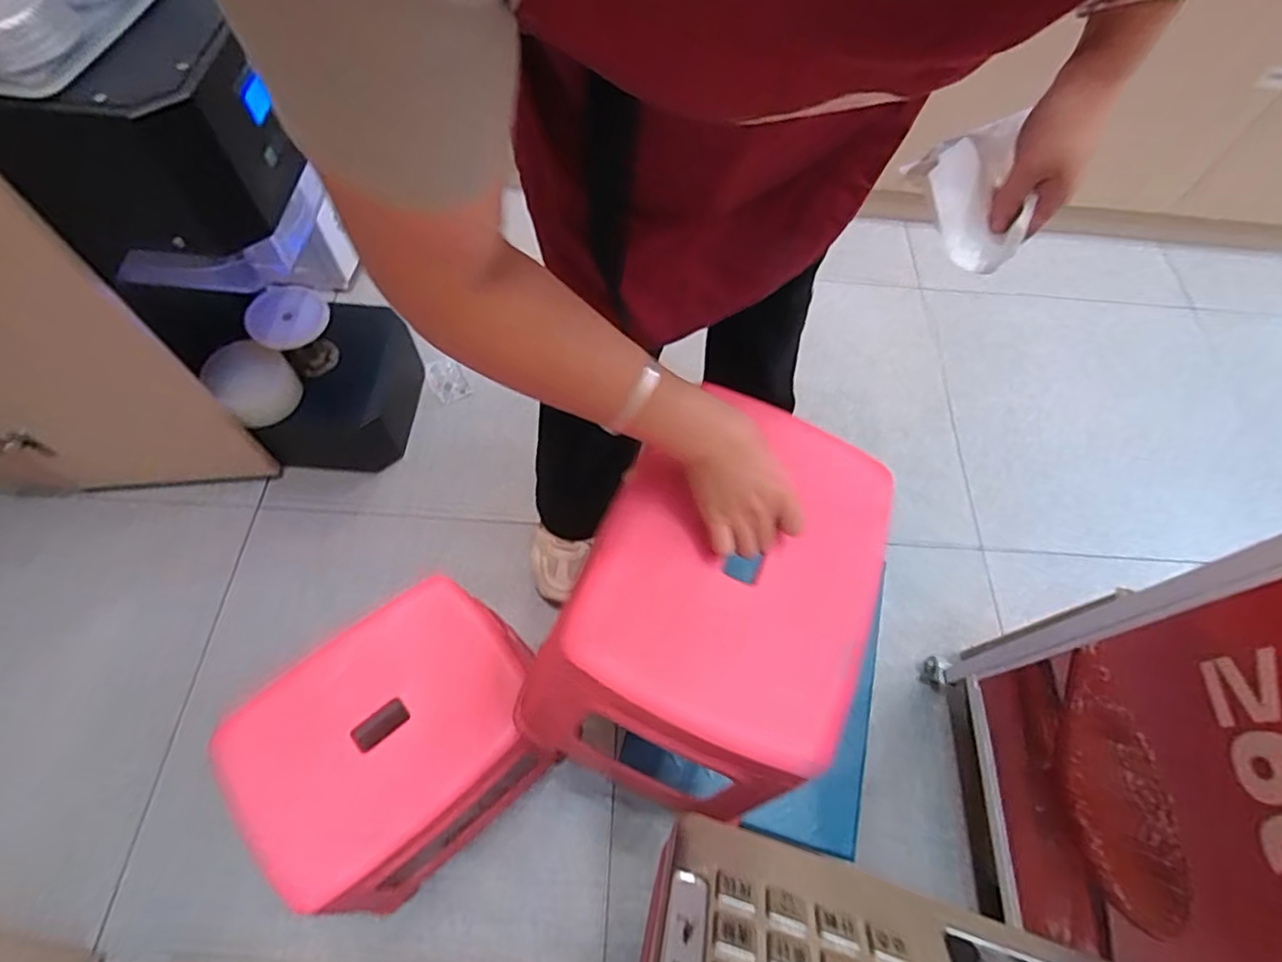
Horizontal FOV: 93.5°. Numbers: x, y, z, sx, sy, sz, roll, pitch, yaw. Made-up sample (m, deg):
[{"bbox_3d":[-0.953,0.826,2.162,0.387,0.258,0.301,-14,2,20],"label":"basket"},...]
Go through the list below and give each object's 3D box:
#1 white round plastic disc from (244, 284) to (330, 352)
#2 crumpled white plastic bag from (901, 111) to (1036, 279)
[{"bbox_3d":[-0.509,-0.237,0.870,0.095,0.014,0.097,2,85,-28],"label":"white round plastic disc"},{"bbox_3d":[0.248,-0.221,0.453,0.092,0.062,0.090,27,63,11],"label":"crumpled white plastic bag"}]

